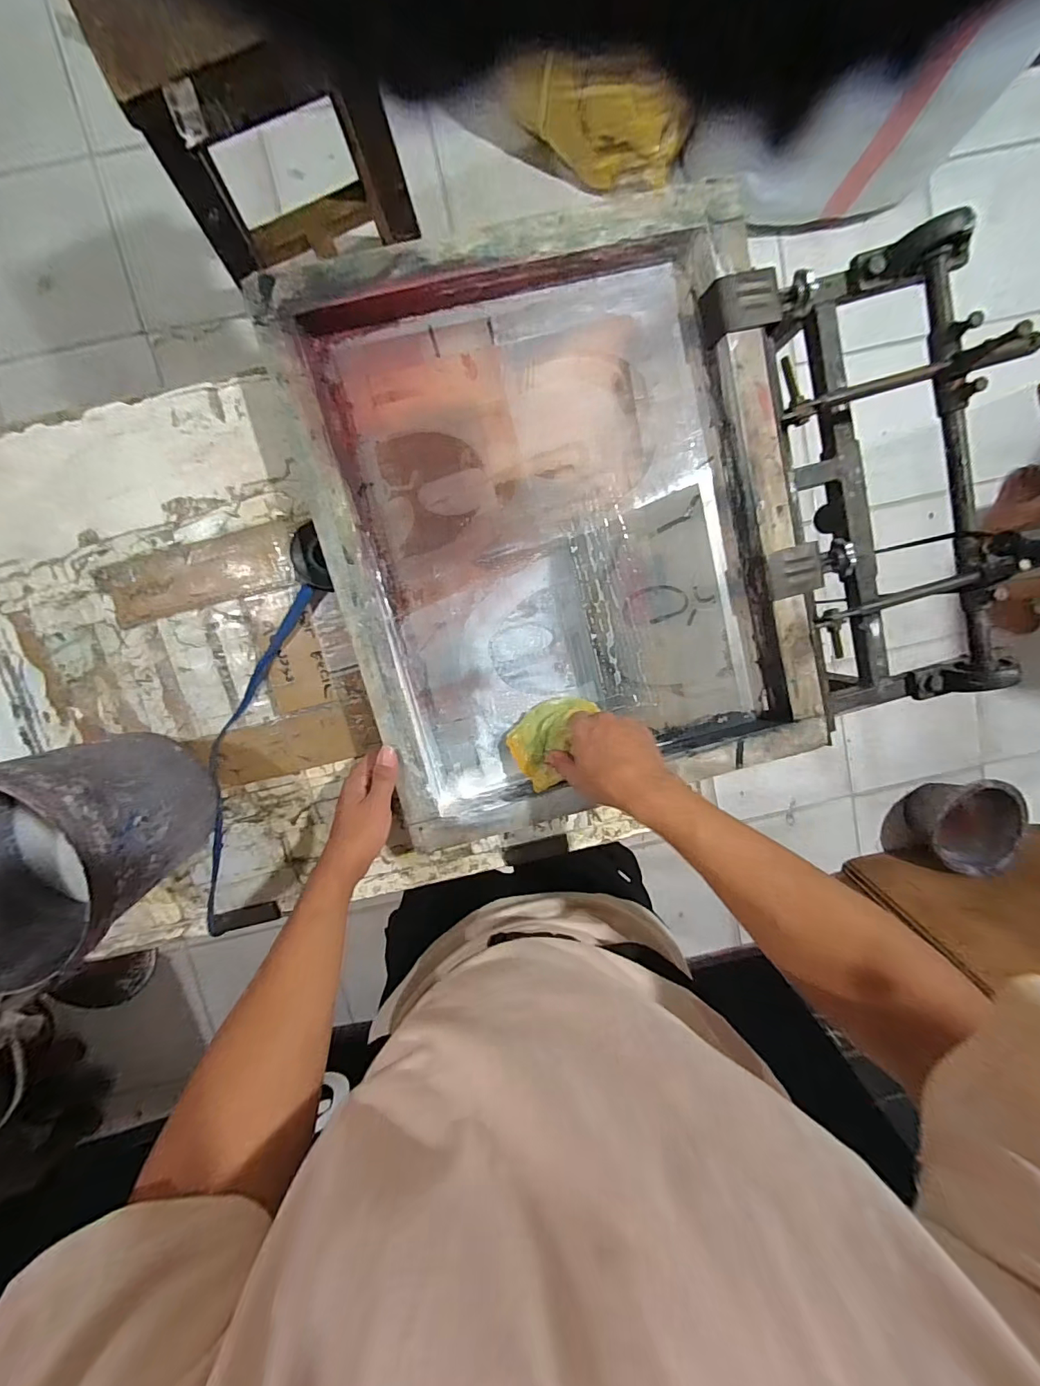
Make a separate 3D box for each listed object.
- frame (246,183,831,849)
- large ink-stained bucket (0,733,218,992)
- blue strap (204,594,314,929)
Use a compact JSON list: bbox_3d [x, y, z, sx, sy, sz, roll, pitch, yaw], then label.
[{"bbox_3d":[0.056,-0.164,0.505,0.486,0.054,0.560,-14,98,-1],"label":"frame"},{"bbox_3d":[-0.436,0.141,0.465,0.183,0.186,0.172,0,98,-3],"label":"large ink-stained bucket"},{"bbox_3d":[-0.332,0.081,0.556,0.063,0.015,0.439,18,96,-5],"label":"blue strap"}]

